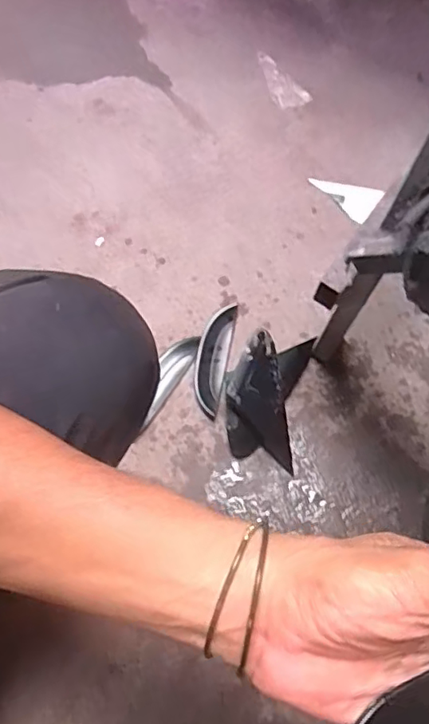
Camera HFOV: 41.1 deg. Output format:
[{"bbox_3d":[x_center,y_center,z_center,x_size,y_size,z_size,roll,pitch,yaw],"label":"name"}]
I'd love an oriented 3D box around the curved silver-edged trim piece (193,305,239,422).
[{"bbox_3d":[-0.003,-0.005,0.767,0.041,0.018,0.158,10,70,5],"label":"curved silver-edged trim piece"}]

